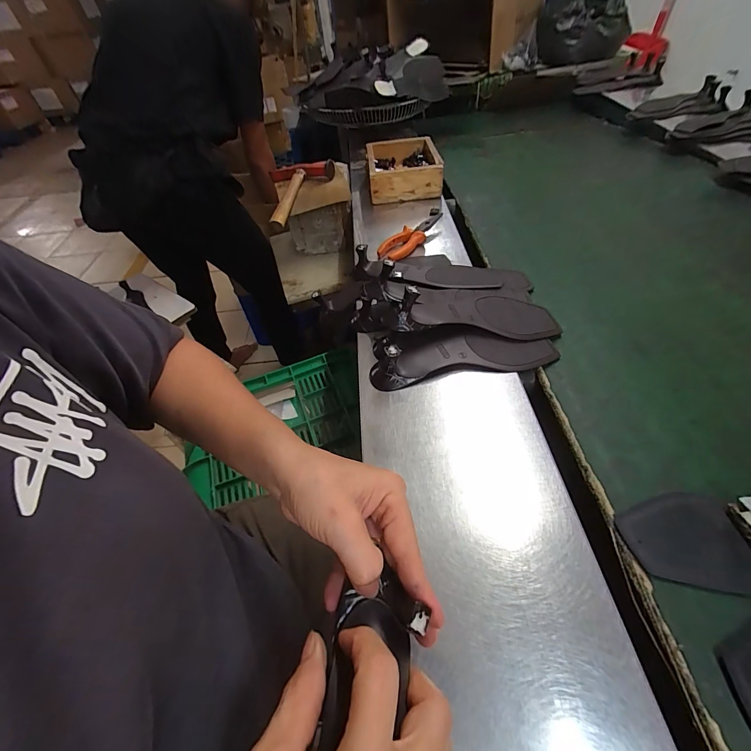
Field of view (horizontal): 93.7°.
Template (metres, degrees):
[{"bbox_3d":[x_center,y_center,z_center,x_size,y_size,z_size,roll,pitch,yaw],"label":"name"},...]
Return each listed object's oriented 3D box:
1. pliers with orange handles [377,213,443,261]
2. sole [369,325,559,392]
[{"bbox_3d":[0.067,-0.250,0.632,0.152,0.026,0.046,-39,56,-24],"label":"pliers with orange handles"},{"bbox_3d":[0.114,-0.028,0.435,0.238,0.044,0.087,-1,50,6],"label":"sole"}]

